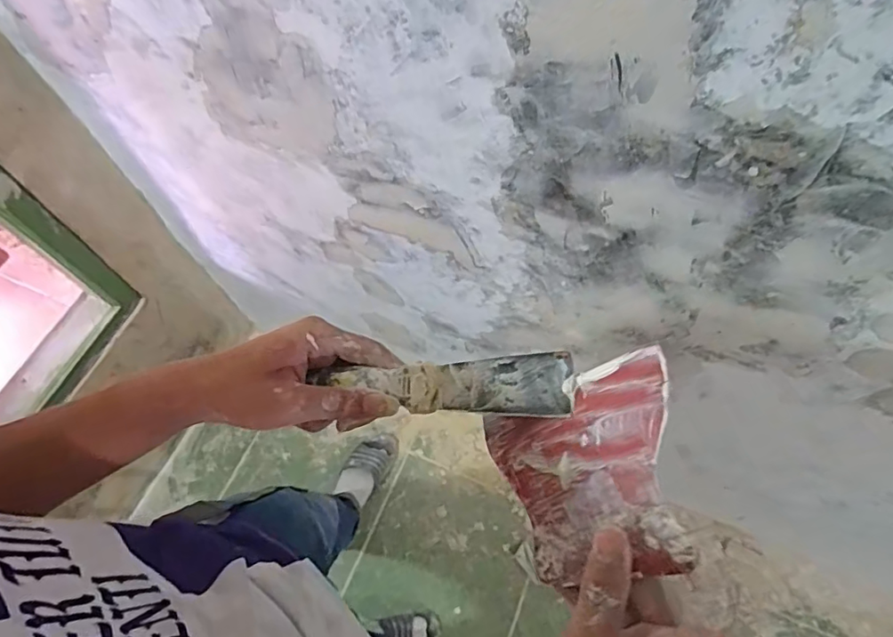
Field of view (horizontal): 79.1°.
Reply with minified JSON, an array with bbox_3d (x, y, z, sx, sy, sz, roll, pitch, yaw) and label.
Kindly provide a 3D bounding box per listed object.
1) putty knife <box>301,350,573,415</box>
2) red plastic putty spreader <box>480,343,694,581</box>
[{"bbox_3d":[-0.006,0.040,0.333,0.161,0.014,0.034,-1,62,18],"label":"putty knife"},{"bbox_3d":[0.074,0.083,0.287,0.006,0.116,0.100,12,56,-42],"label":"red plastic putty spreader"}]

